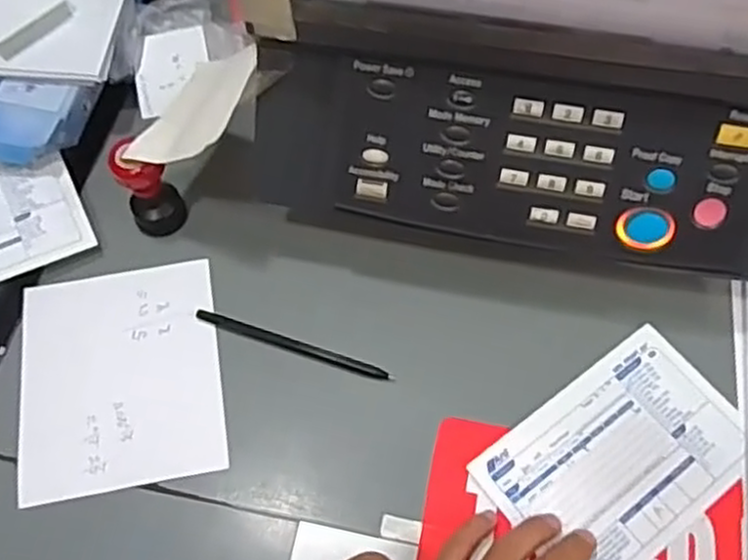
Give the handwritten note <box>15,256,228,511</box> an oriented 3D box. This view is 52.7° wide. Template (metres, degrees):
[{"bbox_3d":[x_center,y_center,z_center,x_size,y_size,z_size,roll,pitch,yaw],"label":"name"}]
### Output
[{"bbox_3d":[-0.166,0.062,0.498,0.126,0.007,0.149,-10,62,-5],"label":"handwritten note"}]

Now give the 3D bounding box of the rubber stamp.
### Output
[{"bbox_3d":[-0.155,-0.064,0.520,0.038,0.071,0.032,-23,64,-12],"label":"rubber stamp"}]

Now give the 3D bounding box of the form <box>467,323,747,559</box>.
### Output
[{"bbox_3d":[0.153,0.108,0.470,0.159,0.004,0.102,-33,67,-16],"label":"form"}]

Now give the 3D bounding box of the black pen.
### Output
[{"bbox_3d":[-0.054,0.043,0.500,0.138,0.006,0.011,17,63,9],"label":"black pen"}]

